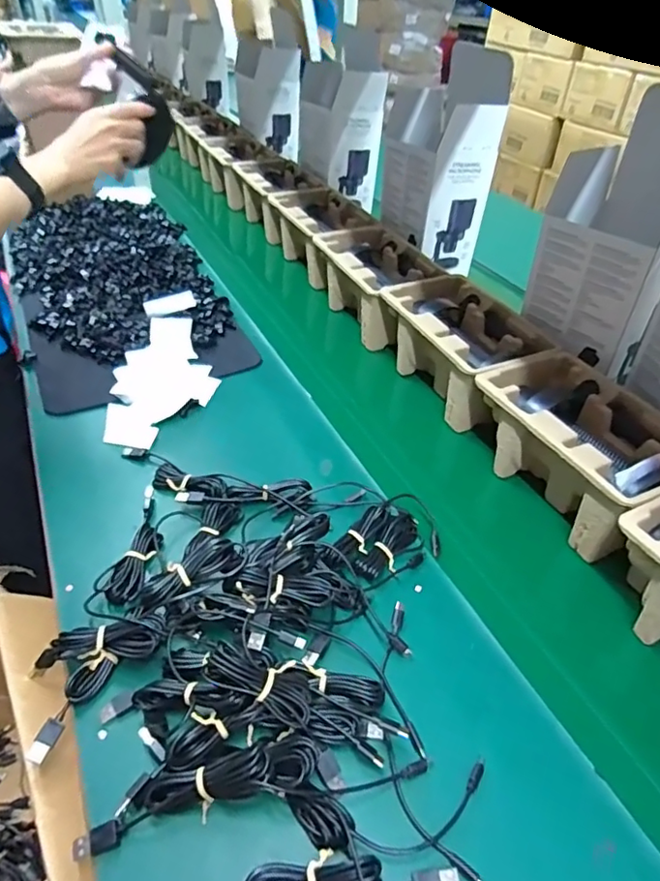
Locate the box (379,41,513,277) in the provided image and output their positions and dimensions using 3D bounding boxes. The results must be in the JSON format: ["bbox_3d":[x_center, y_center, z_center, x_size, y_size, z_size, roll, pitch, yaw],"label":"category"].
[{"bbox_3d":[0.190,-0.491,0.982,0.156,0.301,0.172,-10,42,-14],"label":"box"}]

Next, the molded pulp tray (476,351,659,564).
[{"bbox_3d":[0.272,0.015,0.618,0.151,0.101,0.228,-17,44,-21],"label":"molded pulp tray"}]

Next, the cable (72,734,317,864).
[{"bbox_3d":[-0.093,0.241,0.385,0.167,0.030,0.038,-19,43,-5],"label":"cable"}]

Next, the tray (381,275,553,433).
[{"bbox_3d":[0.175,-0.126,0.776,0.132,0.102,0.241,-16,43,-20],"label":"tray"}]

